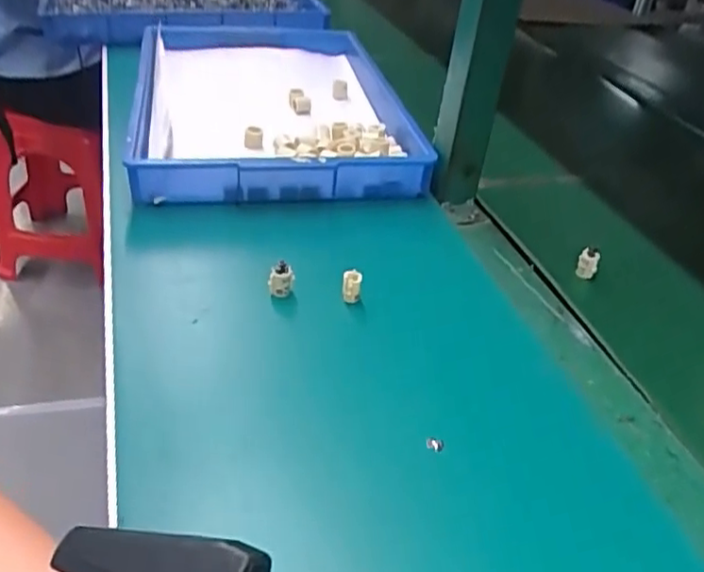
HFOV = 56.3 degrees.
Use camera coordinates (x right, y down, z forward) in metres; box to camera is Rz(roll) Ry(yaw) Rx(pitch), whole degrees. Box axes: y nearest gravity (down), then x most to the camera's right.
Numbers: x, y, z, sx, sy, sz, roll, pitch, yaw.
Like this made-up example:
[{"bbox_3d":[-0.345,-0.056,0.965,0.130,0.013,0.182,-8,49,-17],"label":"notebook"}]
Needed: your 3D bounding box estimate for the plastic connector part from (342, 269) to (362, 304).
[{"bbox_3d":[0.000,0.000,0.512,0.015,0.026,0.009,6,36,-2],"label":"plastic connector part"}]

